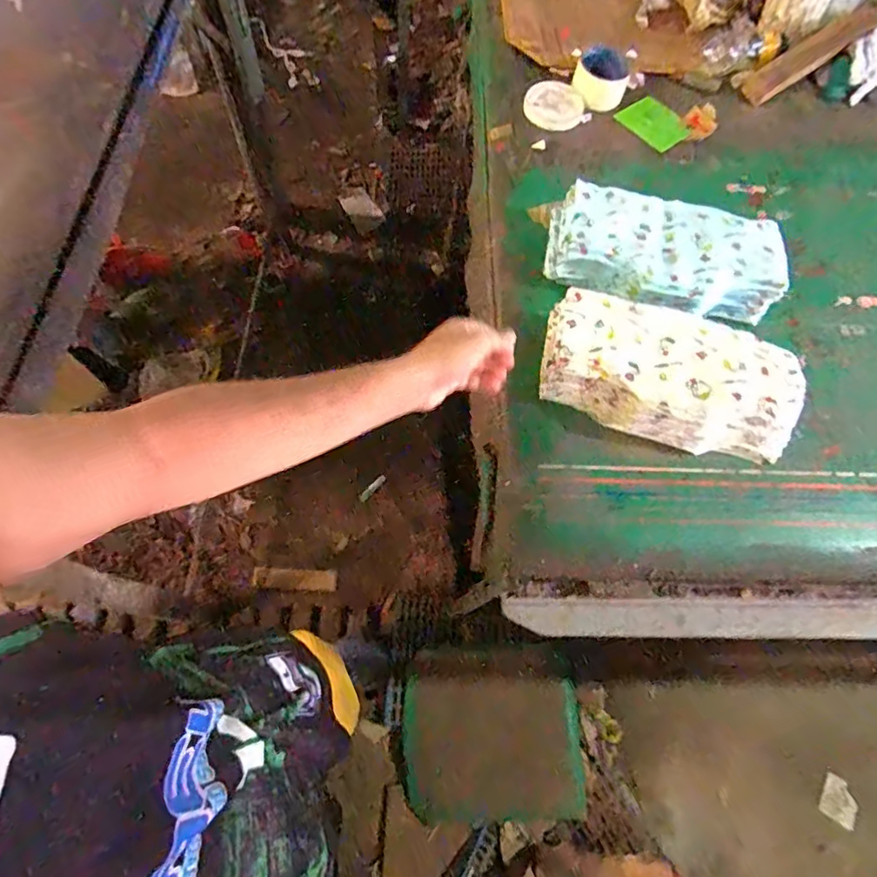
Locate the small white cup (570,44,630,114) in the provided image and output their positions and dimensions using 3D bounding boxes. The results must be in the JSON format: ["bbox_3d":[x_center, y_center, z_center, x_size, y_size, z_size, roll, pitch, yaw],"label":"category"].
[{"bbox_3d":[0.256,-0.569,0.846,0.083,0.050,0.066,26,68,7],"label":"small white cup"}]

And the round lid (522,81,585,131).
[{"bbox_3d":[0.183,-0.532,0.857,0.093,0.017,0.090,8,67,0],"label":"round lid"}]

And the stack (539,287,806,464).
[{"bbox_3d":[0.276,-0.075,0.657,0.302,0.070,0.151,16,69,4],"label":"stack"}]

